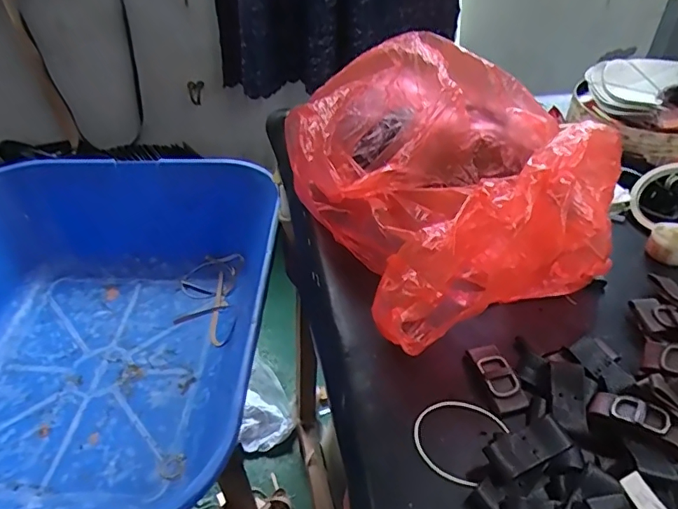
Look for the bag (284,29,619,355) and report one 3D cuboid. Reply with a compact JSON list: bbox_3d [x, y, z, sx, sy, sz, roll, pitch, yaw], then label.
[{"bbox_3d":[0.124,-0.094,0.519,0.293,0.132,0.349,-13,42,-15],"label":"bag"}]

